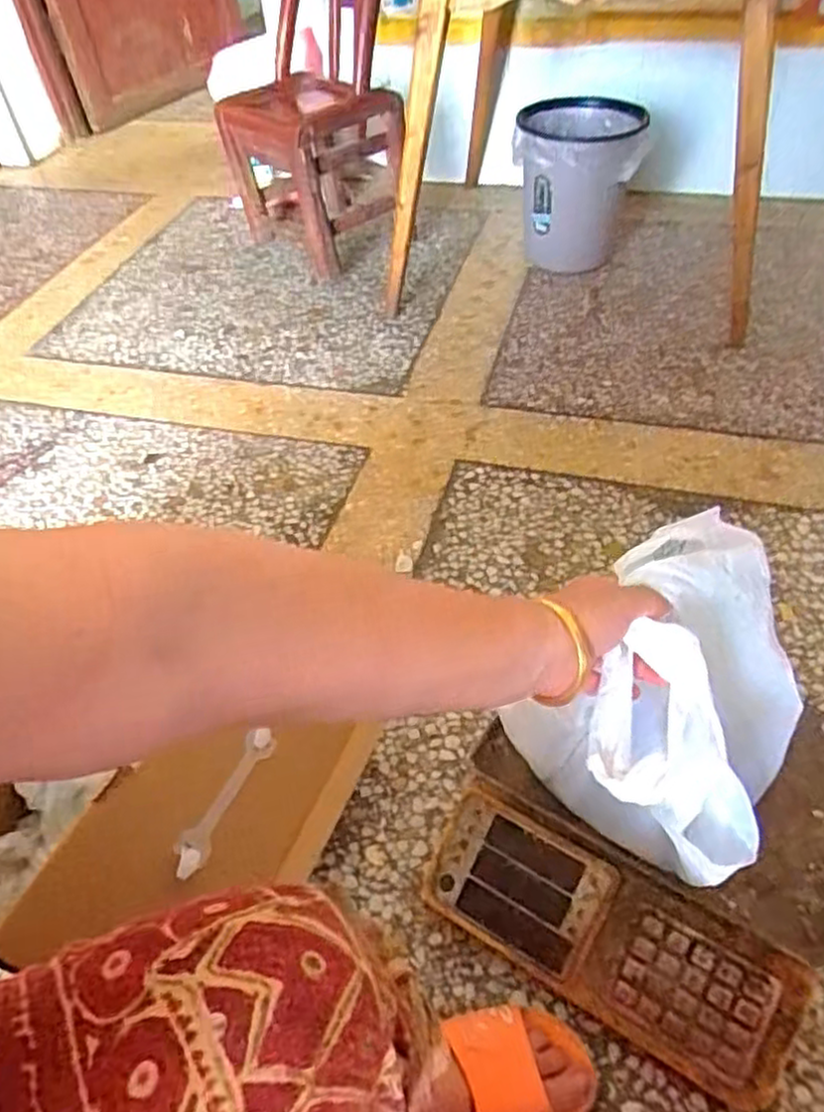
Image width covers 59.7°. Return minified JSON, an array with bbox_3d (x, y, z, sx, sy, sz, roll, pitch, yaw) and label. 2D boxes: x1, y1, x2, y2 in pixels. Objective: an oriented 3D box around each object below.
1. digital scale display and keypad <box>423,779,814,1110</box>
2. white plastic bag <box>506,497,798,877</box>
[{"bbox_3d":[0.172,0.337,0.655,0.322,0.066,0.133,24,86,24],"label":"digital scale display and keypad"},{"bbox_3d":[0.208,0.127,0.554,0.228,0.278,0.205,-19,50,-10],"label":"white plastic bag"}]

